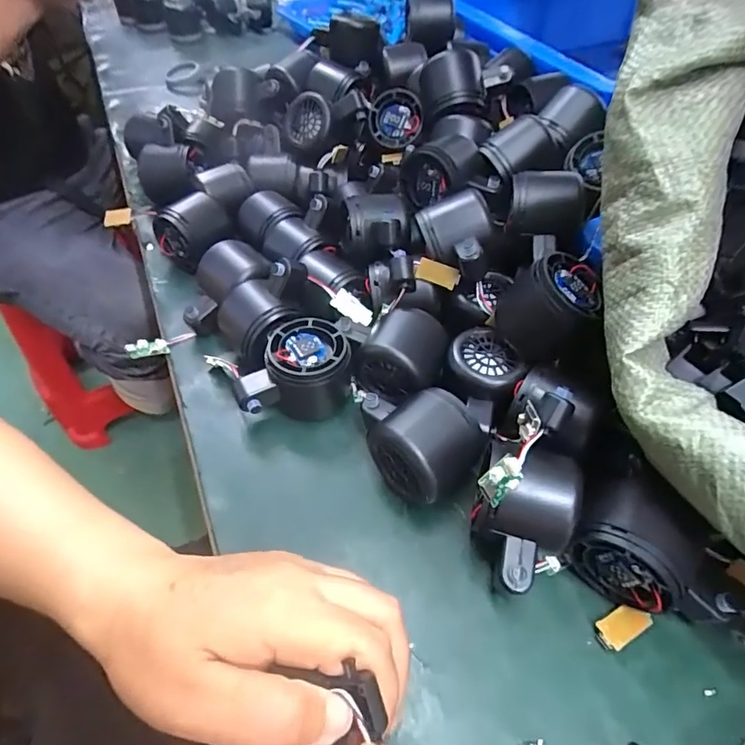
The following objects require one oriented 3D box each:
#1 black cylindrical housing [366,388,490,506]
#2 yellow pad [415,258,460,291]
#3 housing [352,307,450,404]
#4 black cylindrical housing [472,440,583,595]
[{"bbox_3d":[0.036,0.047,0.314,0.062,0.058,0.062,35,58,26],"label":"black cylindrical housing"},{"bbox_3d":[0.049,-0.074,0.370,0.032,0.016,0.004,22,21,10],"label":"yellow pad"},{"bbox_3d":[0.023,-0.015,0.357,0.056,0.047,0.061,17,52,14],"label":"housing"},{"bbox_3d":[0.085,0.084,0.279,0.054,0.061,0.078,13,51,11],"label":"black cylindrical housing"}]

